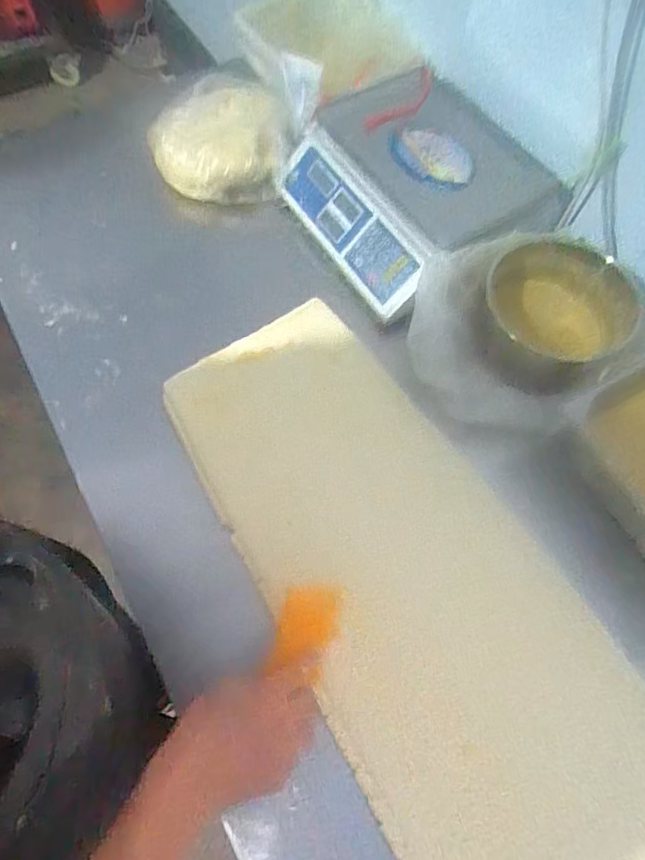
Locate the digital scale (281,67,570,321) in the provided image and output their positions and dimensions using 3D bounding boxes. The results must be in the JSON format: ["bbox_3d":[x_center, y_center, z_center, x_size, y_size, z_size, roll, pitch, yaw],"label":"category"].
[{"bbox_3d":[0.140,-0.384,0.808,0.324,0.103,0.358,-32,70,-14],"label":"digital scale"}]

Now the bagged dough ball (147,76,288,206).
[{"bbox_3d":[-0.167,-0.509,0.905,0.223,0.108,0.250,8,66,3],"label":"bagged dough ball"}]

